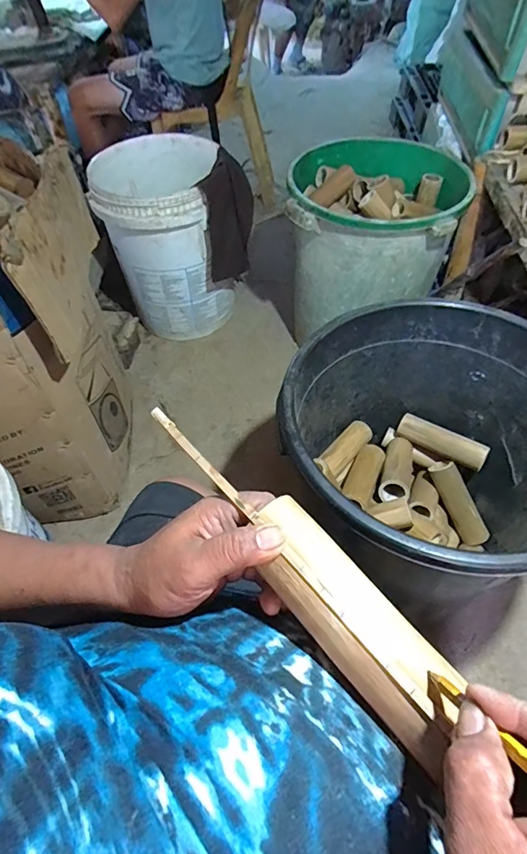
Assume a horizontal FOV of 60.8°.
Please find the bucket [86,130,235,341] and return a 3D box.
[{"bbox_3d":[-0.287,-0.574,1.454,0.391,0.537,0.362,0,53,0],"label":"bucket"}]

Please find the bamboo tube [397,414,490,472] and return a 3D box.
[{"bbox_3d":[0.377,0.026,0.943,0.183,0.050,0.046,30,59,21],"label":"bamboo tube"}]

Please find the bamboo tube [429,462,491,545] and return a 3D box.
[{"bbox_3d":[0.408,0.160,0.940,0.050,0.049,0.180,-33,99,-22],"label":"bamboo tube"}]

